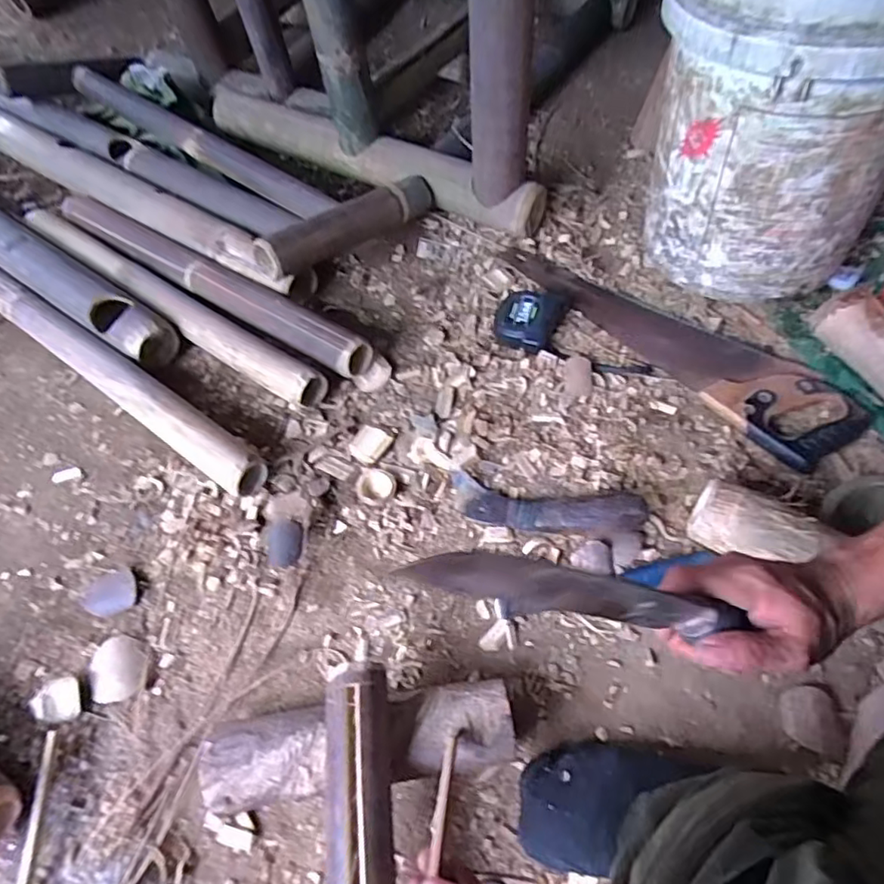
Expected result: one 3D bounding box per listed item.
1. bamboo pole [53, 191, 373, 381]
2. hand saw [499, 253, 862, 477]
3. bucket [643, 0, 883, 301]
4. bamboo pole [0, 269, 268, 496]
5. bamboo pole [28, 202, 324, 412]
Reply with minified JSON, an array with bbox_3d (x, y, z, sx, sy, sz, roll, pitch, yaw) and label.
[{"bbox_3d":[-0.365,-0.247,0.882,0.644,0.062,0.062,29,65,20],"label":"bamboo pole"},{"bbox_3d":[0.296,-0.145,0.775,0.114,0.027,0.479,-38,63,-17],"label":"hand saw"},{"bbox_3d":[0.410,-0.404,0.717,0.293,0.381,0.316,-2,59,4],"label":"bucket"},{"bbox_3d":[-0.474,-0.113,0.808,0.654,0.061,0.055,32,66,21],"label":"bamboo pole"},{"bbox_3d":[-0.413,-0.217,0.869,0.646,0.051,0.056,33,66,22],"label":"bamboo pole"}]

